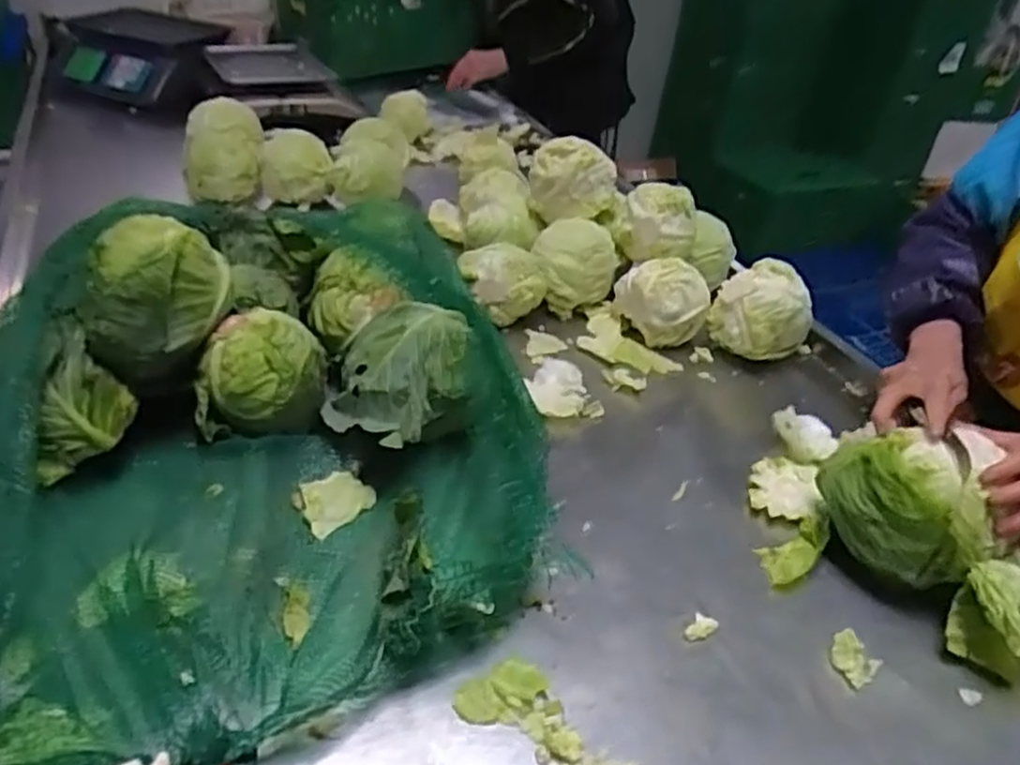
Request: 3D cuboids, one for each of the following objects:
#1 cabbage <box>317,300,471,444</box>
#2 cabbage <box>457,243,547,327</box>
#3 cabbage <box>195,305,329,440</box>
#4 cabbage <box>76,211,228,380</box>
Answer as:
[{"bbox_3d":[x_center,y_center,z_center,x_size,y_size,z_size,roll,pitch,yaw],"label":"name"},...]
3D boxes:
[{"bbox_3d":[-0.126,-0.007,0.817,0.150,0.111,0.146,4,36,-3],"label":"cabbage"},{"bbox_3d":[-0.013,-0.136,1.087,0.109,0.100,0.107,4,36,-3],"label":"cabbage"},{"bbox_3d":[-0.274,-0.012,0.840,0.131,0.112,0.111,1,36,-7],"label":"cabbage"},{"bbox_3d":[-0.366,-0.097,0.787,0.137,0.114,0.142,-9,39,-19],"label":"cabbage"}]

